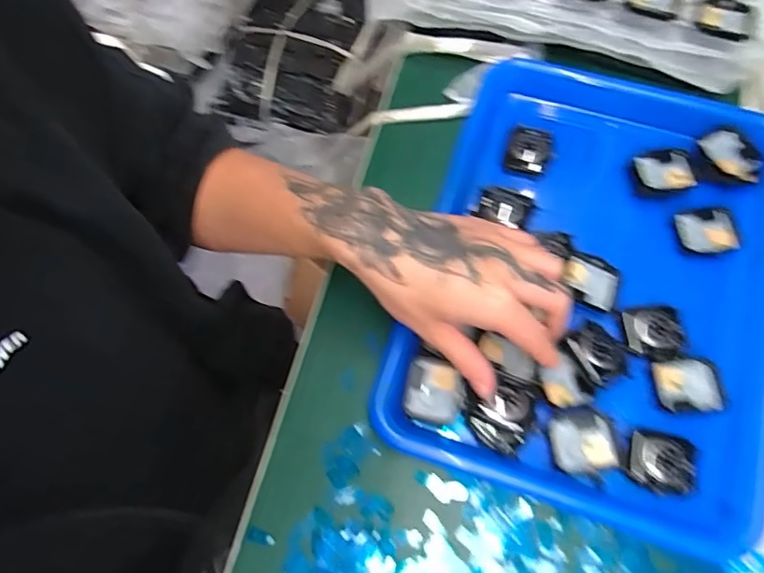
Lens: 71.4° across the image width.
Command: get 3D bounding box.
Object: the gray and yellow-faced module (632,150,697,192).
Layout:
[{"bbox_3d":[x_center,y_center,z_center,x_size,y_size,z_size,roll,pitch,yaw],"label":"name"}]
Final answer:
[{"bbox_3d":[0.220,-0.090,0.415,0.042,0.011,0.036,-13,69,-2],"label":"gray and yellow-faced module"}]

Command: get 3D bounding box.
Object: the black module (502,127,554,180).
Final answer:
[{"bbox_3d":[0.120,-0.108,0.438,0.035,0.020,0.038,16,70,9],"label":"black module"}]

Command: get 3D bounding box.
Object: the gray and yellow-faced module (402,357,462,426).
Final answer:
[{"bbox_3d":[0.035,0.073,0.368,0.039,0.010,0.041,12,70,8],"label":"gray and yellow-faced module"}]

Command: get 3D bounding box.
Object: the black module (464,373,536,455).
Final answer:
[{"bbox_3d":[0.077,0.083,0.351,0.043,0.022,0.046,15,71,7],"label":"black module"}]

